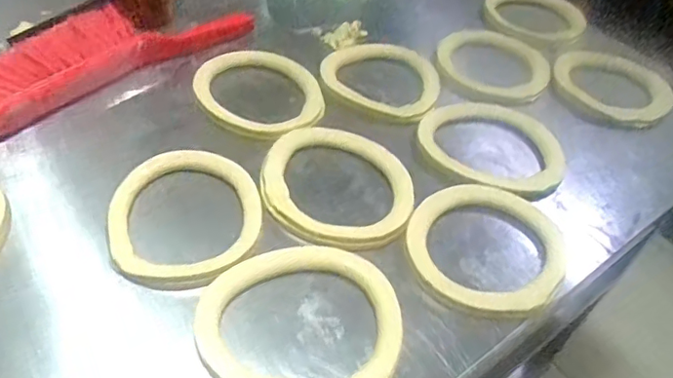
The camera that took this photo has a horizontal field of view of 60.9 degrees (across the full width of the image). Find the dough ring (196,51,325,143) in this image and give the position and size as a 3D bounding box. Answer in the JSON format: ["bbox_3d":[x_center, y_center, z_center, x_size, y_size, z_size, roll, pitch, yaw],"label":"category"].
[{"bbox_3d":[-0.094,-0.124,0.723,0.164,0.016,0.137,32,54,11],"label":"dough ring"}]

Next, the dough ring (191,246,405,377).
[{"bbox_3d":[-0.031,0.113,0.504,0.178,0.015,0.154,15,46,4],"label":"dough ring"}]

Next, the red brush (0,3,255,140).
[{"bbox_3d":[-0.290,-0.170,0.732,0.108,0.063,0.414,38,51,24],"label":"red brush"}]

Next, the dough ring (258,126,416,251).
[{"bbox_3d":[0.005,-0.011,0.626,0.170,0.022,0.163,5,46,-5],"label":"dough ring"}]

